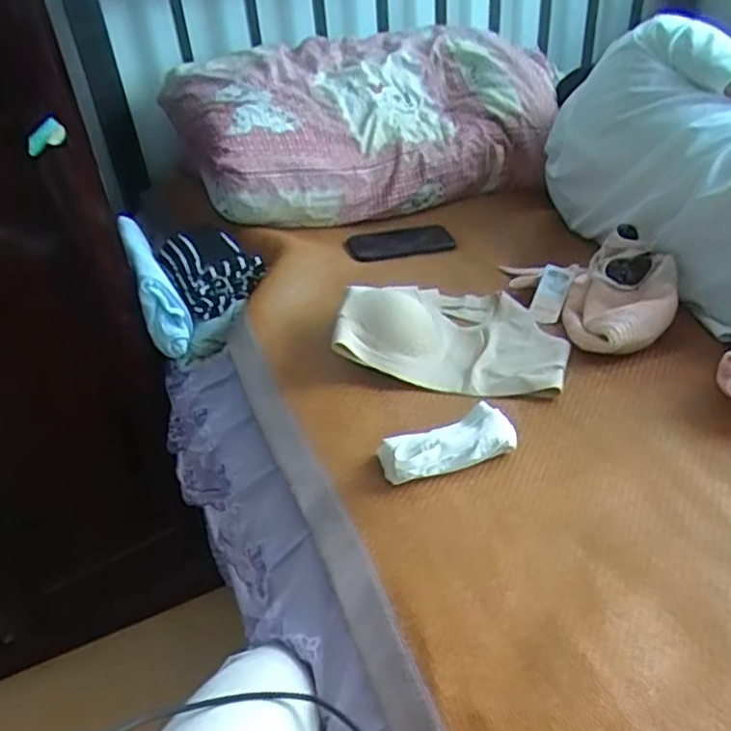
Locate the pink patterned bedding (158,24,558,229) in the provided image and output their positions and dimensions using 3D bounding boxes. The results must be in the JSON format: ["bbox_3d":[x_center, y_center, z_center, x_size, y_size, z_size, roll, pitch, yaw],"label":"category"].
[{"bbox_3d":[0.015,-0.458,1.265,0.662,0.233,0.363,-16,39,-13],"label":"pink patterned bedding"}]

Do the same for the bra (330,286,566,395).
[{"bbox_3d":[0.119,-0.062,0.853,0.264,0.070,0.209,6,38,16],"label":"bra"}]

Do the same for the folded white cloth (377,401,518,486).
[{"bbox_3d":[0.085,0.085,0.693,0.140,0.036,0.049,-16,37,-12],"label":"folded white cloth"}]

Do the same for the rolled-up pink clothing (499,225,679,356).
[{"bbox_3d":[0.320,-0.112,0.895,0.175,0.075,0.242,-17,38,-14],"label":"rolled-up pink clothing"}]

